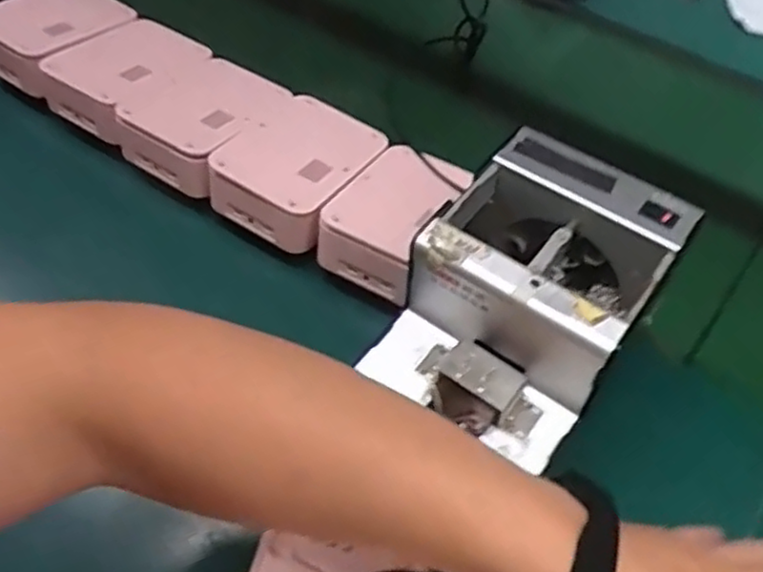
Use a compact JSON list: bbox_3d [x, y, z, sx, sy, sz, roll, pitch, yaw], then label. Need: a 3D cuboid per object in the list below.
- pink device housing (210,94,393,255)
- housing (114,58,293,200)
[{"bbox_3d":[-0.067,-0.096,0.602,0.102,0.051,0.130,25,54,16],"label":"pink device housing"},{"bbox_3d":[-0.150,-0.144,0.635,0.099,0.050,0.129,28,54,18],"label":"housing"}]

